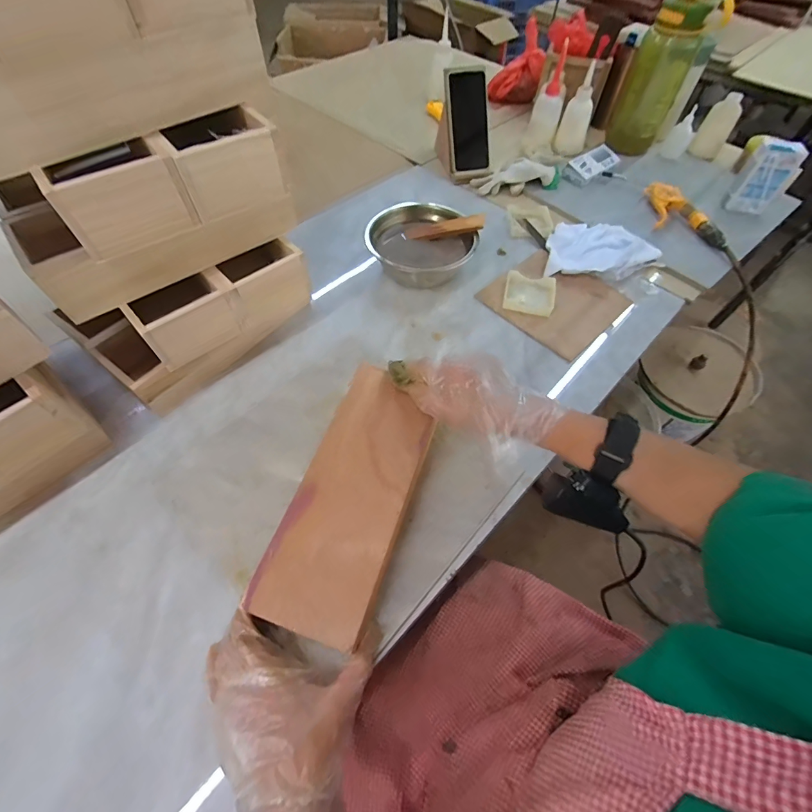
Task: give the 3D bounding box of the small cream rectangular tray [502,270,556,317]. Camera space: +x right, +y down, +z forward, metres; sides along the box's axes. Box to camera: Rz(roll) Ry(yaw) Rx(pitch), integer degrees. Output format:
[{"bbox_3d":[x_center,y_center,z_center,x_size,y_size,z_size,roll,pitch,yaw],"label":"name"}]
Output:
[{"bbox_3d":[0.199,-0.179,0.619,0.079,0.010,0.076,15,70,-2],"label":"small cream rectangular tray"}]

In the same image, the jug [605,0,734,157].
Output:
[{"bbox_3d":[0.506,-0.662,0.773,0.117,0.240,0.101,20,59,11],"label":"jug"}]

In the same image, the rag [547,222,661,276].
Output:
[{"bbox_3d":[0.336,-0.274,0.660,0.180,0.028,0.163,10,58,5],"label":"rag"}]

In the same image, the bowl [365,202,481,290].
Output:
[{"bbox_3d":[0.025,-0.259,0.633,0.167,0.073,0.167,1,57,-1],"label":"bowl"}]

